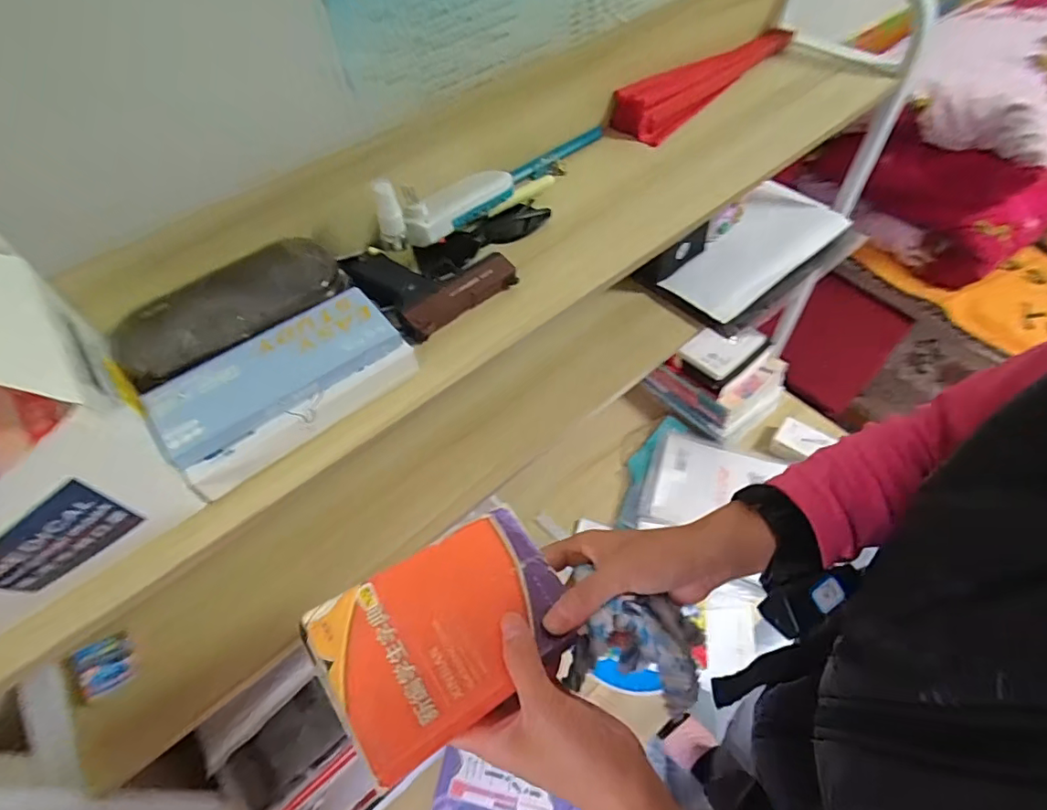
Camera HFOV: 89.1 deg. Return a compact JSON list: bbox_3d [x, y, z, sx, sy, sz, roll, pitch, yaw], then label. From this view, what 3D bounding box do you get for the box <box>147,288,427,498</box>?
[{"bbox_3d":[-0.177,-0.015,0.402,0.171,0.043,0.082,-36,62,-20],"label":"box"}]

